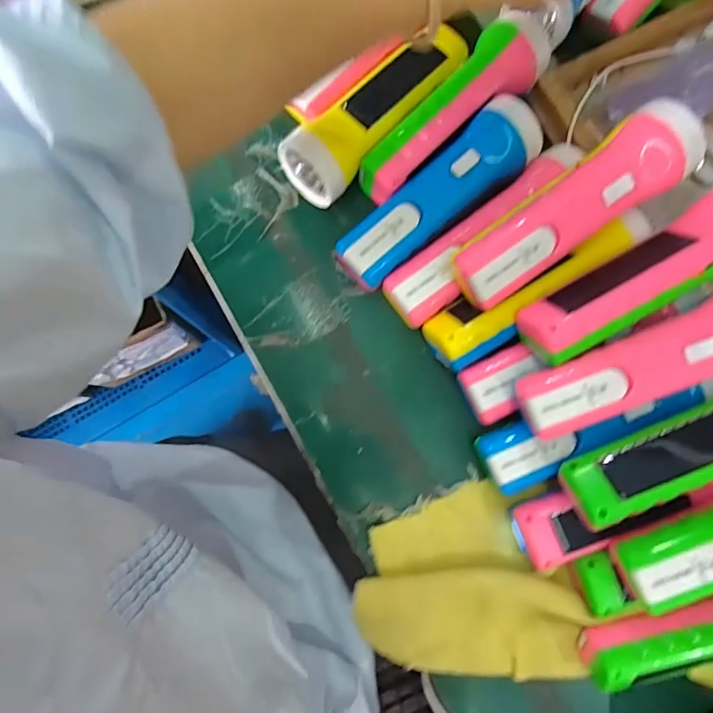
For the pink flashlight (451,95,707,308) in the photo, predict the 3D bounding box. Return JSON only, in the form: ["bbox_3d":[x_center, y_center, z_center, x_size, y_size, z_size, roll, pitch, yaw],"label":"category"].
[{"bbox_3d":[0.136,-0.092,0.295,0.164,0.050,0.048,-36,87,-3],"label":"pink flashlight"}]

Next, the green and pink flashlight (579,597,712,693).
[{"bbox_3d":[0.233,0.185,0.304,0.163,0.045,0.051,-17,86,-2],"label":"green and pink flashlight"}]

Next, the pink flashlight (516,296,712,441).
[{"bbox_3d":[0.181,0.006,0.283,0.157,0.043,0.046,-24,90,4],"label":"pink flashlight"}]

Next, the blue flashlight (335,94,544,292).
[{"bbox_3d":[0.060,-0.114,0.334,0.166,0.048,0.052,-44,88,-7],"label":"blue flashlight"}]

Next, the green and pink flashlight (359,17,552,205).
[{"bbox_3d":[0.068,-0.181,0.332,0.166,0.039,0.048,-40,87,-7],"label":"green and pink flashlight"}]

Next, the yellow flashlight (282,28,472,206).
[{"bbox_3d":[0.018,-0.180,0.339,0.162,0.048,0.052,-42,87,-7],"label":"yellow flashlight"}]

